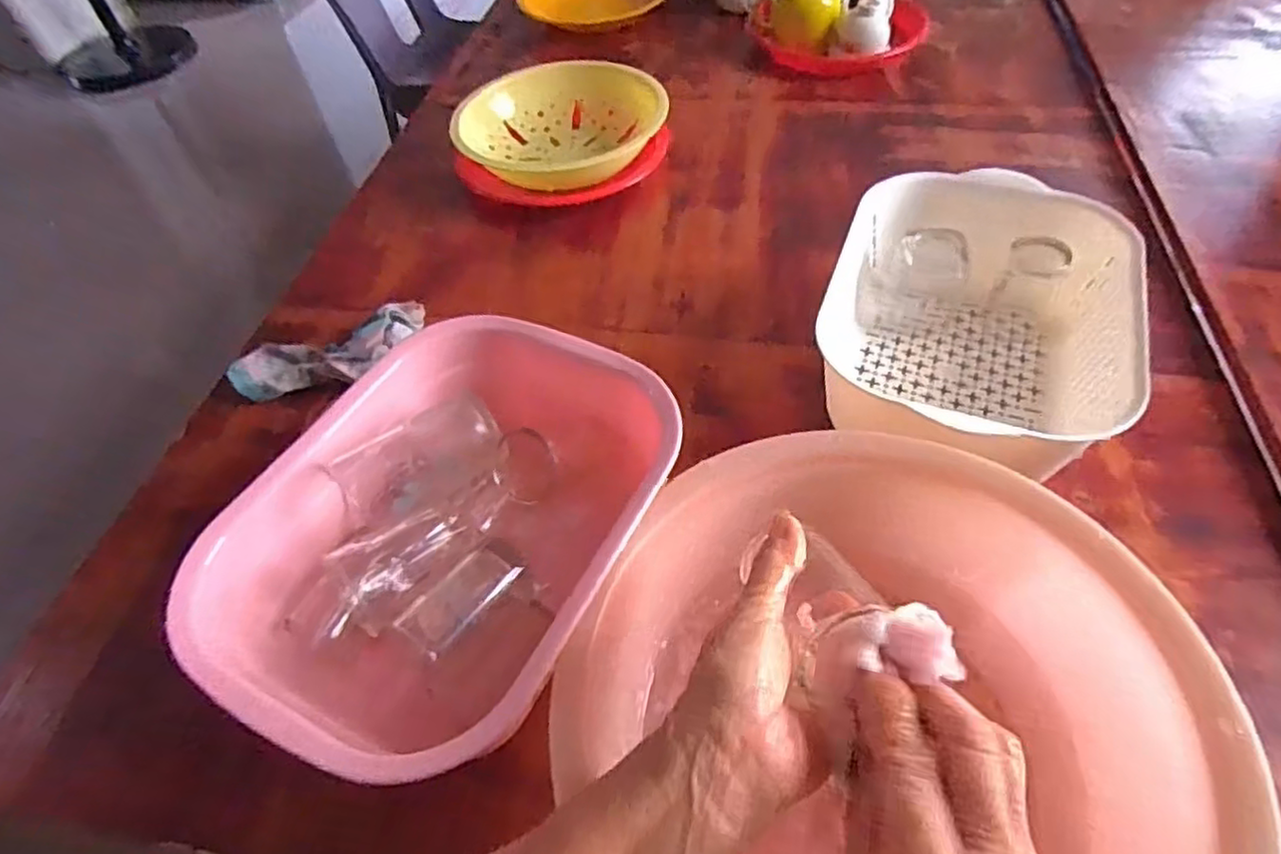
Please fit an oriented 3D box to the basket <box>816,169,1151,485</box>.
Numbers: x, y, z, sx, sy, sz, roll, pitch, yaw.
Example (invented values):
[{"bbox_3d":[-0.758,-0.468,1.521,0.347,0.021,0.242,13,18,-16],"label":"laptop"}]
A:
[{"bbox_3d":[0.273,-0.079,0.566,0.224,0.102,0.273,15,55,17],"label":"basket"}]

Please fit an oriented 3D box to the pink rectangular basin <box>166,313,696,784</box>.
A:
[{"bbox_3d":[-0.120,0.079,0.473,0.237,0.123,0.293,21,57,21],"label":"pink rectangular basin"}]

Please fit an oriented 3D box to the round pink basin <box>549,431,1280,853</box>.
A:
[{"bbox_3d":[0.132,0.166,0.382,0.307,0.112,0.312,-3,52,4],"label":"round pink basin"}]

